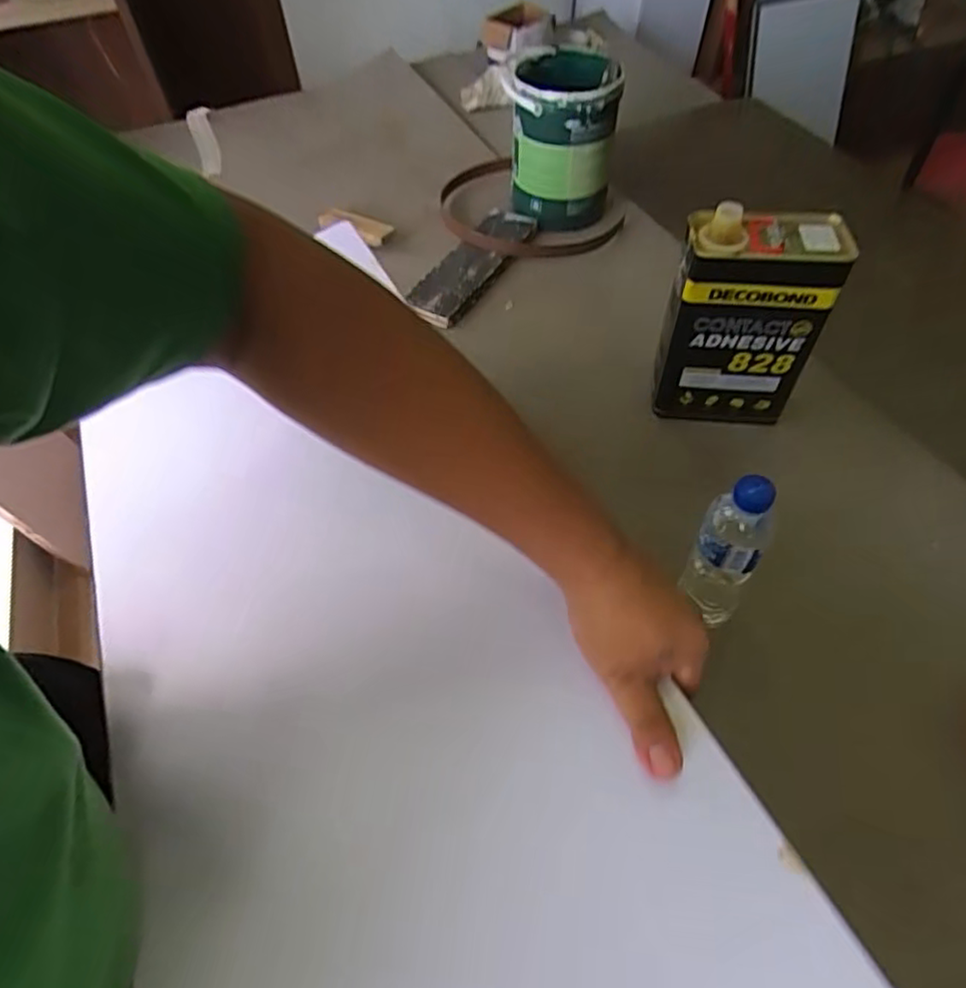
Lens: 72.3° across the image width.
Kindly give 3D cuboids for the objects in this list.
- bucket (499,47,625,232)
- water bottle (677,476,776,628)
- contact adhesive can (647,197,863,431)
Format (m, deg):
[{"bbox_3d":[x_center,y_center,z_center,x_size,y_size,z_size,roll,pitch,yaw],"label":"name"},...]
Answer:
[{"bbox_3d":[0.140,-0.610,1.131,0.178,0.211,0.187,13,55,11],"label":"bucket"},{"bbox_3d":[0.233,0.052,0.623,0.070,0.186,0.077,25,59,19],"label":"water bottle"},{"bbox_3d":[0.306,-0.199,0.800,0.170,0.262,0.088,3,54,4],"label":"contact adhesive can"}]

